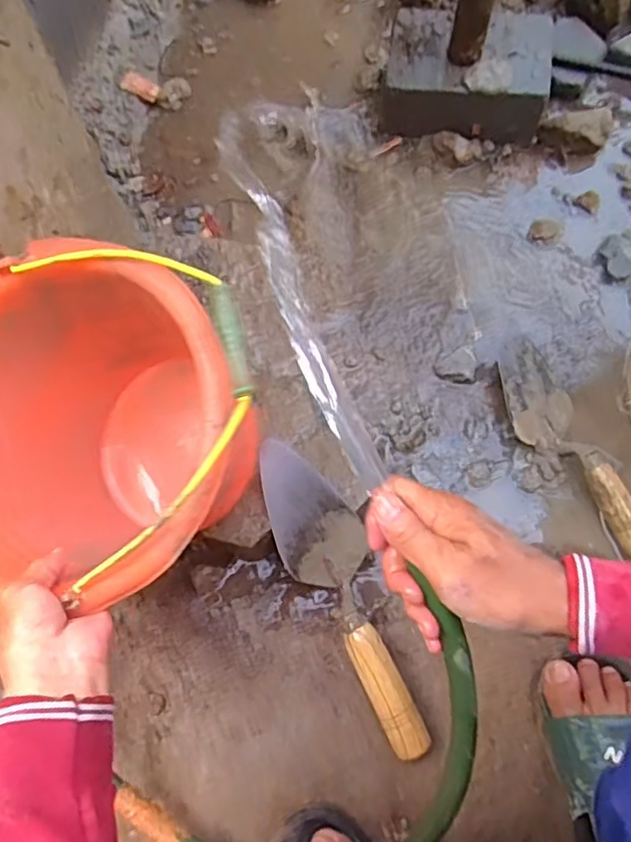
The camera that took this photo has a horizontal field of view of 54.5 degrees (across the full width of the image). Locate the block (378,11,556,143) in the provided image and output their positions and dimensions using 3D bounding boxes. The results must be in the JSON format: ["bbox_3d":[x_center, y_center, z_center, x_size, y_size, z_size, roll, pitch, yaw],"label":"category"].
[{"bbox_3d":[0.196,-0.448,0.807,0.201,0.102,0.133,10,72,5],"label":"block"}]

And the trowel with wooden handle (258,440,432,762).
[{"bbox_3d":[0.027,0.169,0.609,0.079,0.088,0.306,-23,72,-5],"label":"trowel with wooden handle"}]

